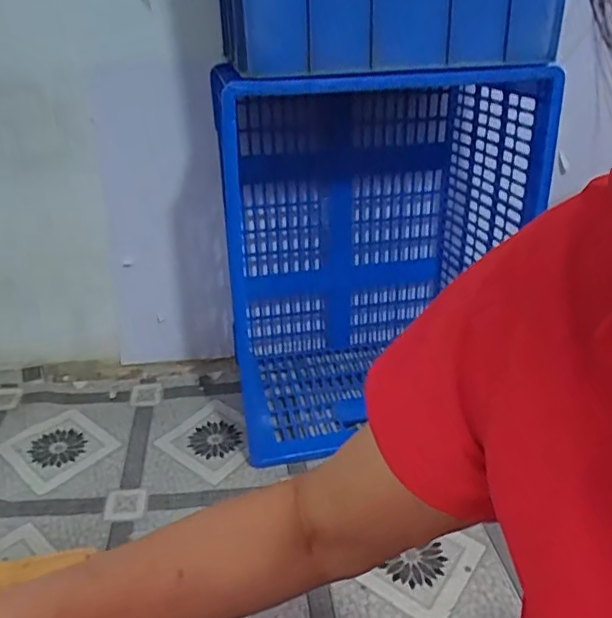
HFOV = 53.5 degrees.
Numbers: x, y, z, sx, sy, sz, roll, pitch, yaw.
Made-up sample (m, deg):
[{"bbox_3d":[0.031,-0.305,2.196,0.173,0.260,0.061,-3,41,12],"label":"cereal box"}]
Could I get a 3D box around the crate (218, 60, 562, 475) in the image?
[{"bbox_3d":[0.135,-0.143,1.467,0.637,0.812,0.494,-5,25,-9],"label":"crate"}]

